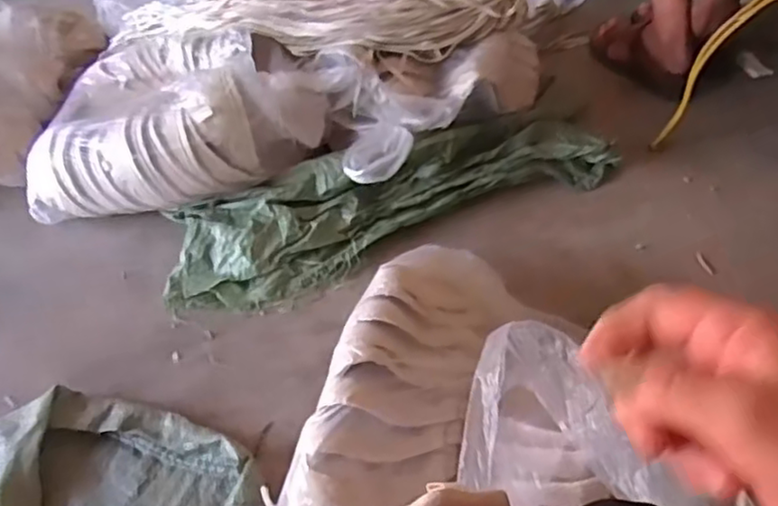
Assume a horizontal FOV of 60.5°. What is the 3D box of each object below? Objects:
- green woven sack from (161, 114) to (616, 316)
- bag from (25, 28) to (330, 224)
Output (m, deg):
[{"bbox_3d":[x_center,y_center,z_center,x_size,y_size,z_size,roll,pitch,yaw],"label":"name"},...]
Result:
[{"bbox_3d":[0.020,-0.093,1.099,0.774,0.077,0.226,-18,50,-15],"label":"green woven sack"},{"bbox_3d":[-0.344,-0.234,1.111,0.455,0.185,0.295,0,48,1],"label":"bag"}]

